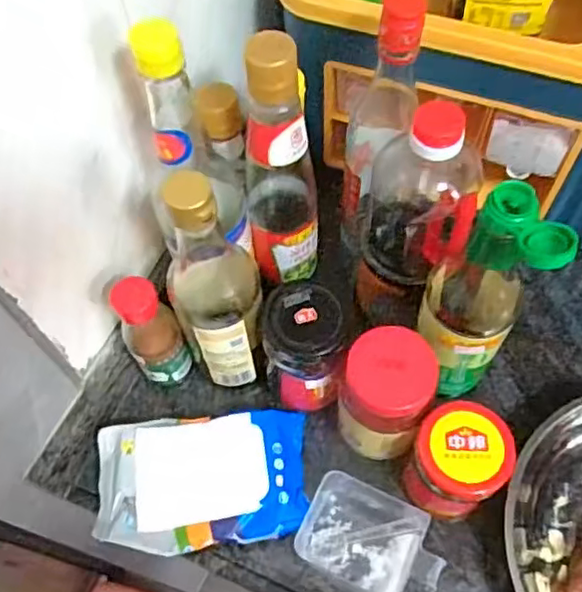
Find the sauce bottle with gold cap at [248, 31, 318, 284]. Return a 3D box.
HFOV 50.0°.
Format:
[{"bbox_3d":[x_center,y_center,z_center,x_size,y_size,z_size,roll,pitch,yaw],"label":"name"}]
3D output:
[{"bbox_3d":[-0.009,-0.092,0.489,0.055,0.248,0.059,-8,60,-1],"label":"sauce bottle with gold cap"}]

